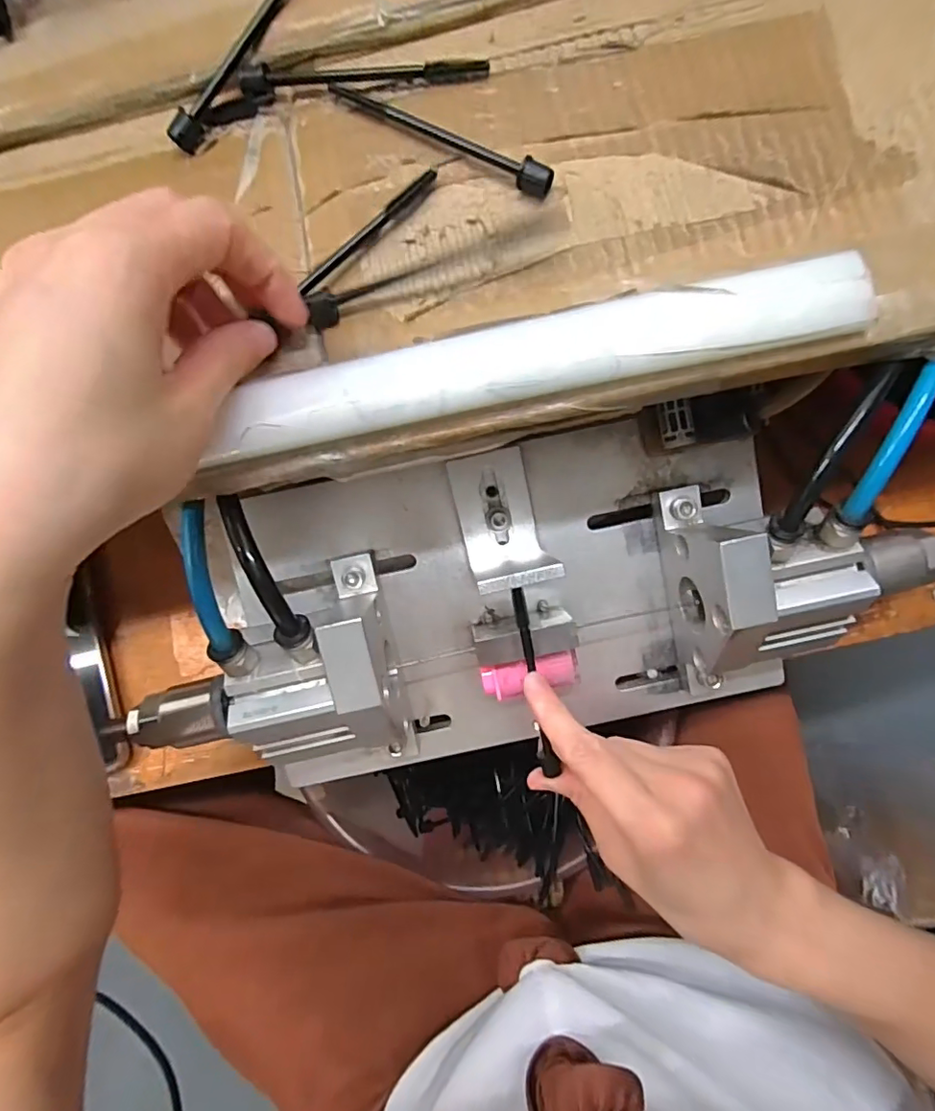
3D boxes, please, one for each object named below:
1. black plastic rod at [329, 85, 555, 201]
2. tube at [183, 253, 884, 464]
[{"bbox_3d":[-0.011,-0.166,0.211,0.099,0.010,0.012,31,81,10],"label":"black plastic rod"},{"bbox_3d":[0.024,-0.068,0.191,0.225,0.017,0.027,-13,83,2],"label":"tube"}]

